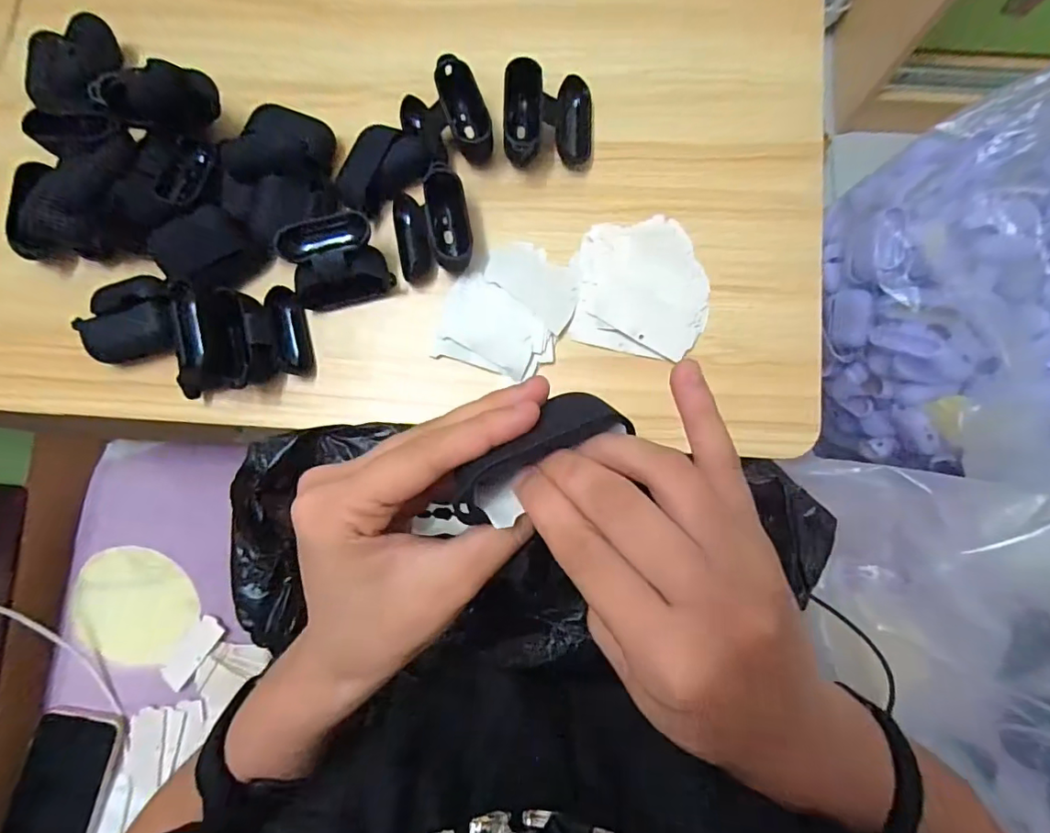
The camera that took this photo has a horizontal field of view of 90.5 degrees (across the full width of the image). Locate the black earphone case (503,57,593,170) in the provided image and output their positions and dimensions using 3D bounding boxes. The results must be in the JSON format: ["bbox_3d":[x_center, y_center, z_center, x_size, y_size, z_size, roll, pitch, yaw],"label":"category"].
[{"bbox_3d":[0.018,-0.218,0.377,0.063,0.032,0.068,2,86,3],"label":"black earphone case"}]

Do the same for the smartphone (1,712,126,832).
[{"bbox_3d":[-0.416,0.337,0.466,0.070,0.007,0.125,10,67,-11],"label":"smartphone"}]

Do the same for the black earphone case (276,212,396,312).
[{"bbox_3d":[-0.131,-0.107,0.362,0.063,0.031,0.055,-19,81,-2],"label":"black earphone case"}]

